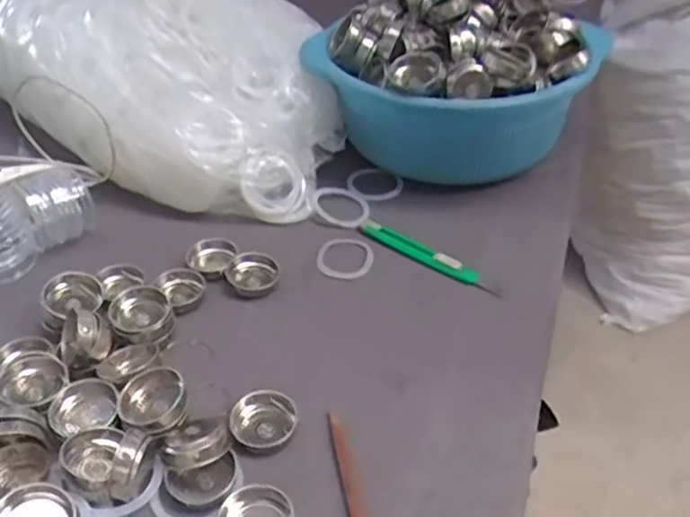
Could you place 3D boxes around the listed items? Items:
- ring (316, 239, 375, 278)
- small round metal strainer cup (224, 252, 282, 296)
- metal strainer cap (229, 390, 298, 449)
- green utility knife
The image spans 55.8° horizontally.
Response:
[{"bbox_3d":[0.001,-0.002,0.585,0.049,0.004,0.051,0,41,0],"label":"ring"},{"bbox_3d":[-0.080,0.013,0.557,0.042,0.012,0.044,0,41,0],"label":"small round metal strainer cup"},{"bbox_3d":[-0.055,0.110,0.448,0.044,0.014,0.038,-6,41,-7],"label":"metal strainer cap"},{"bbox_3d":[0.073,-0.002,0.572,0.139,0.017,0.013,31,49,30],"label":"green utility knife"}]

